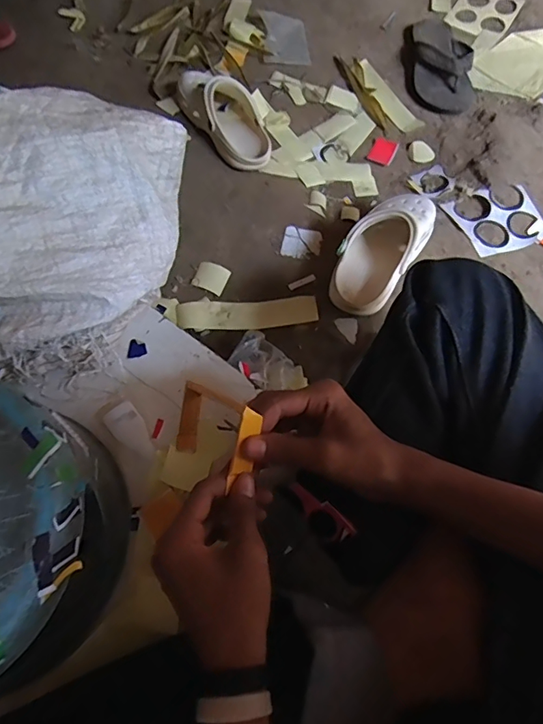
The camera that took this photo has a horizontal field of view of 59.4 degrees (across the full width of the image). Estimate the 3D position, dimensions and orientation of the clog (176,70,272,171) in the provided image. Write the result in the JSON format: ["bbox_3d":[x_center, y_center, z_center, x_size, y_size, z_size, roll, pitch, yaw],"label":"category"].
[{"bbox_3d":[-0.080,-0.441,0.829,0.098,0.078,0.234,-32,71,-15],"label":"clog"}]

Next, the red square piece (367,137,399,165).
[{"bbox_3d":[0.209,-0.394,0.892,0.046,0.009,0.065,24,69,5],"label":"red square piece"}]

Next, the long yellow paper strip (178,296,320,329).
[{"bbox_3d":[-0.033,-0.070,0.684,0.196,0.011,0.043,-3,74,-5],"label":"long yellow paper strip"}]

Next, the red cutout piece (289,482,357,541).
[{"bbox_3d":[0.042,0.140,0.437,0.070,0.004,0.029,35,68,30],"label":"red cutout piece"}]

